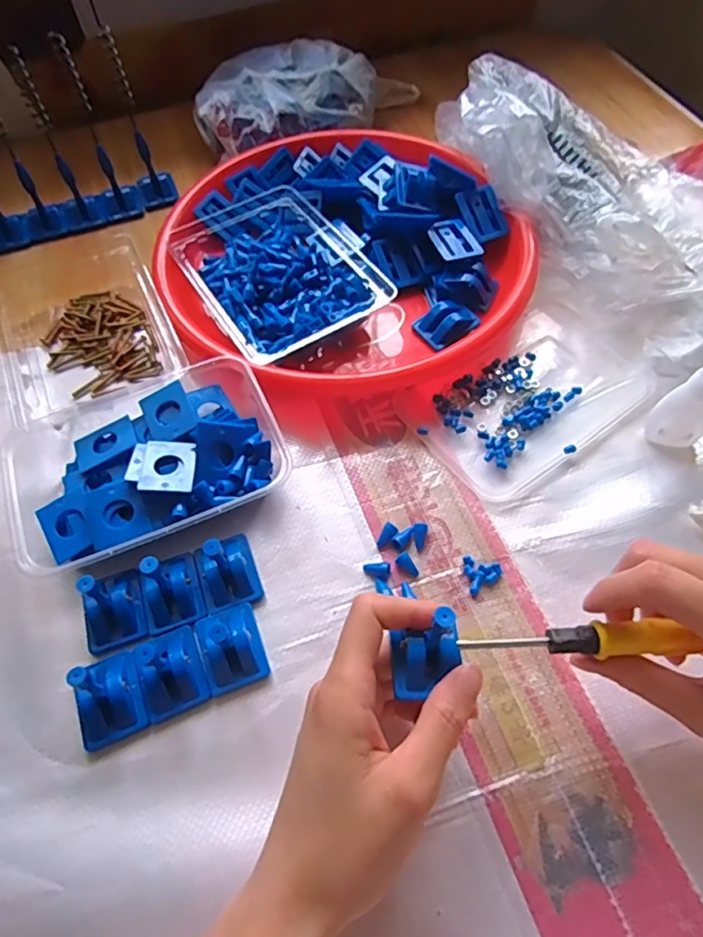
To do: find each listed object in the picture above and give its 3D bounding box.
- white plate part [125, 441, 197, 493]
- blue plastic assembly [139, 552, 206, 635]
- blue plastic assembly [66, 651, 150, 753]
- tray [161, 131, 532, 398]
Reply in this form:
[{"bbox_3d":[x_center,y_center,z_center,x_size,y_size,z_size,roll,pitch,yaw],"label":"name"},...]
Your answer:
[{"bbox_3d":[-0.119,-0.002,0.356,0.040,0.004,0.041,0,48,-9],"label":"white plate part"},{"bbox_3d":[-0.107,0.066,0.323,0.033,0.037,0.037,-14,60,-6],"label":"blue plastic assembly"},{"bbox_3d":[-0.132,0.118,0.297,0.035,0.043,0.041,-21,61,-10],"label":"blue plastic assembly"},{"bbox_3d":[-0.012,-0.183,0.463,0.277,0.048,0.273,-1,59,2],"label":"tray"}]

